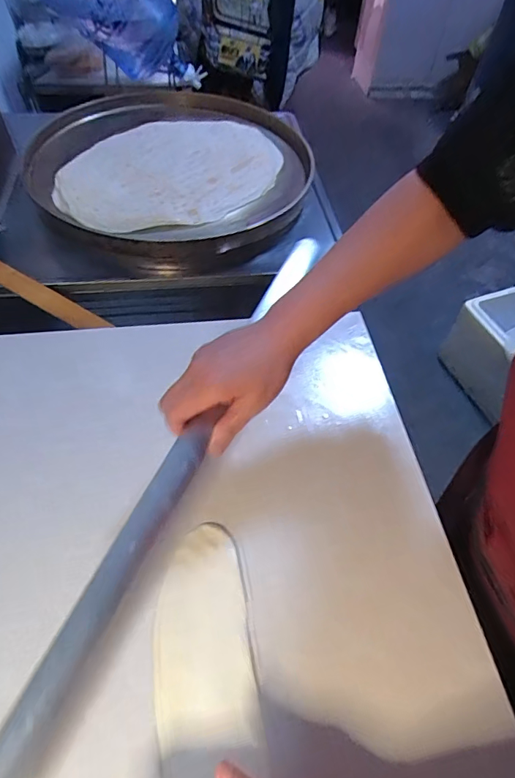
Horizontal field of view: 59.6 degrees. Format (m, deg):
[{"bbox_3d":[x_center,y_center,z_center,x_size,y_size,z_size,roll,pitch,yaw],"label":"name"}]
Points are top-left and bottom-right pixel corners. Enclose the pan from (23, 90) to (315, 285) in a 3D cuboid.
[{"bbox_3d":[-0.164,-0.463,0.957,0.597,0.089,0.552,2,54,-2],"label":"pan"}]

